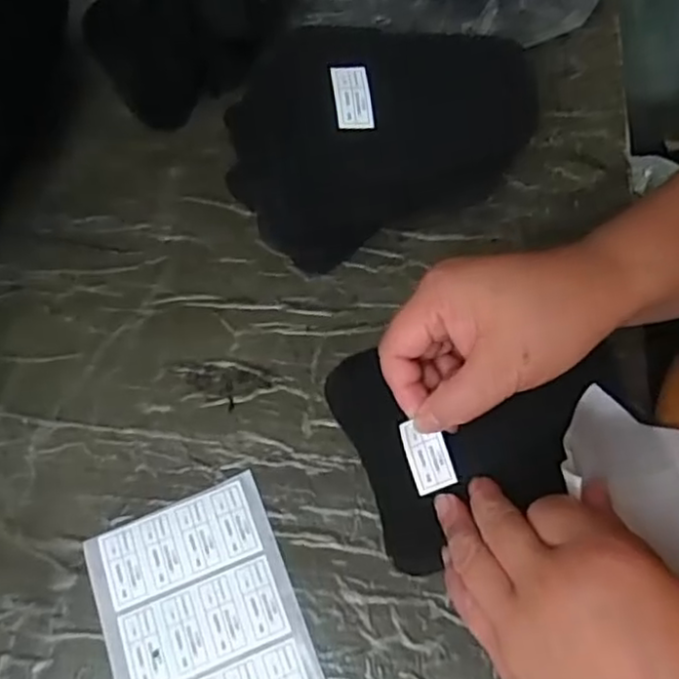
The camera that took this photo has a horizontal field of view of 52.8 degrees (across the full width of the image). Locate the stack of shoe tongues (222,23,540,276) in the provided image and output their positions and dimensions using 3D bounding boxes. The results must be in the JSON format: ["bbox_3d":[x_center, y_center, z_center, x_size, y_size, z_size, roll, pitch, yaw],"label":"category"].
[{"bbox_3d":[0.024,-0.125,0.424,0.188,0.087,0.119,-9,63,-2],"label":"stack of shoe tongues"}]

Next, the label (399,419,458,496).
[{"bbox_3d":[0.044,0.058,0.344,0.021,0.005,0.039,-19,99,-3],"label":"label"}]

